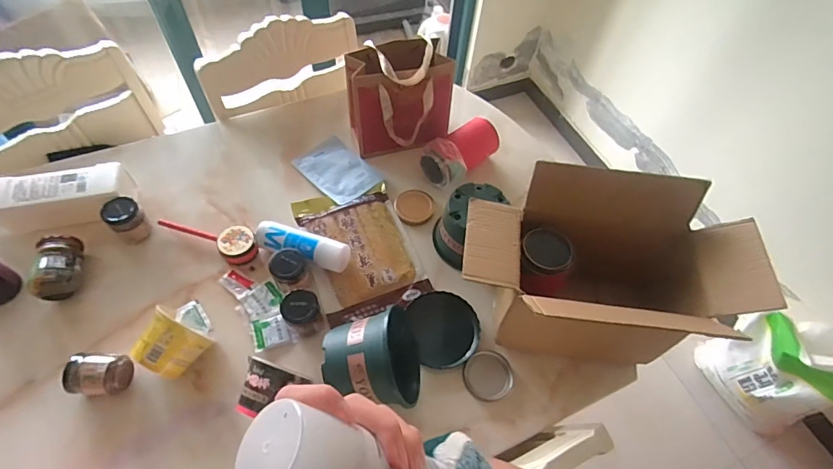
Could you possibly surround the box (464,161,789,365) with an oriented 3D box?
[{"bbox_3d":[0.263,0.045,0.687,0.387,0.249,0.194,4,57,-1],"label":"box"}]

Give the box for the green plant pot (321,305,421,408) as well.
[{"bbox_3d":[-0.056,0.181,0.657,0.113,0.145,0.129,-13,80,19],"label":"green plant pot"}]

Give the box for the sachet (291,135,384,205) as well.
[{"bbox_3d":[-0.163,-0.133,0.922,0.119,0.014,0.180,-36,61,-25],"label":"sachet"}]

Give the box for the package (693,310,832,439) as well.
[{"bbox_3d":[1.155,0.425,1.416,0.223,0.370,0.329,-29,64,-20],"label":"package"}]

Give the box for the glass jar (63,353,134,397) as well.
[{"bbox_3d":[-0.465,0.206,0.648,0.079,0.049,0.060,1,58,-3],"label":"glass jar"}]

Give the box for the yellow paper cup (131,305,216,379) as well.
[{"bbox_3d":[-0.374,0.163,0.664,0.104,0.091,0.080,31,61,15],"label":"yellow paper cup"}]

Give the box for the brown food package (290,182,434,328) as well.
[{"bbox_3d":[-0.103,0.025,0.816,0.191,0.028,0.256,-16,60,-13],"label":"brown food package"}]

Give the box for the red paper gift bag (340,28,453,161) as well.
[{"bbox_3d":[-0.034,-0.275,0.893,0.193,0.193,0.141,-12,59,-11],"label":"red paper gift bag"}]

